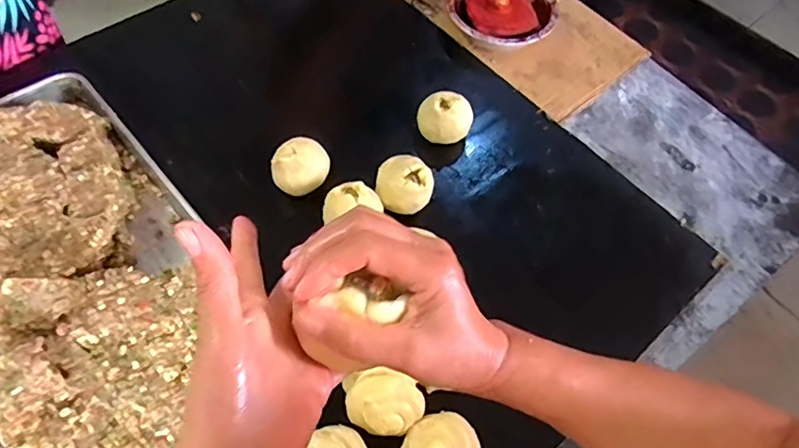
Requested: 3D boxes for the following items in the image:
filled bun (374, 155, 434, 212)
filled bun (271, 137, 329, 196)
[{"bbox_3d":[0.006,-0.049,0.719,0.076,0.060,0.068,13,59,2],"label":"filled bun"},{"bbox_3d":[-0.133,-0.077,0.724,0.074,0.060,0.069,2,61,-3],"label":"filled bun"}]

